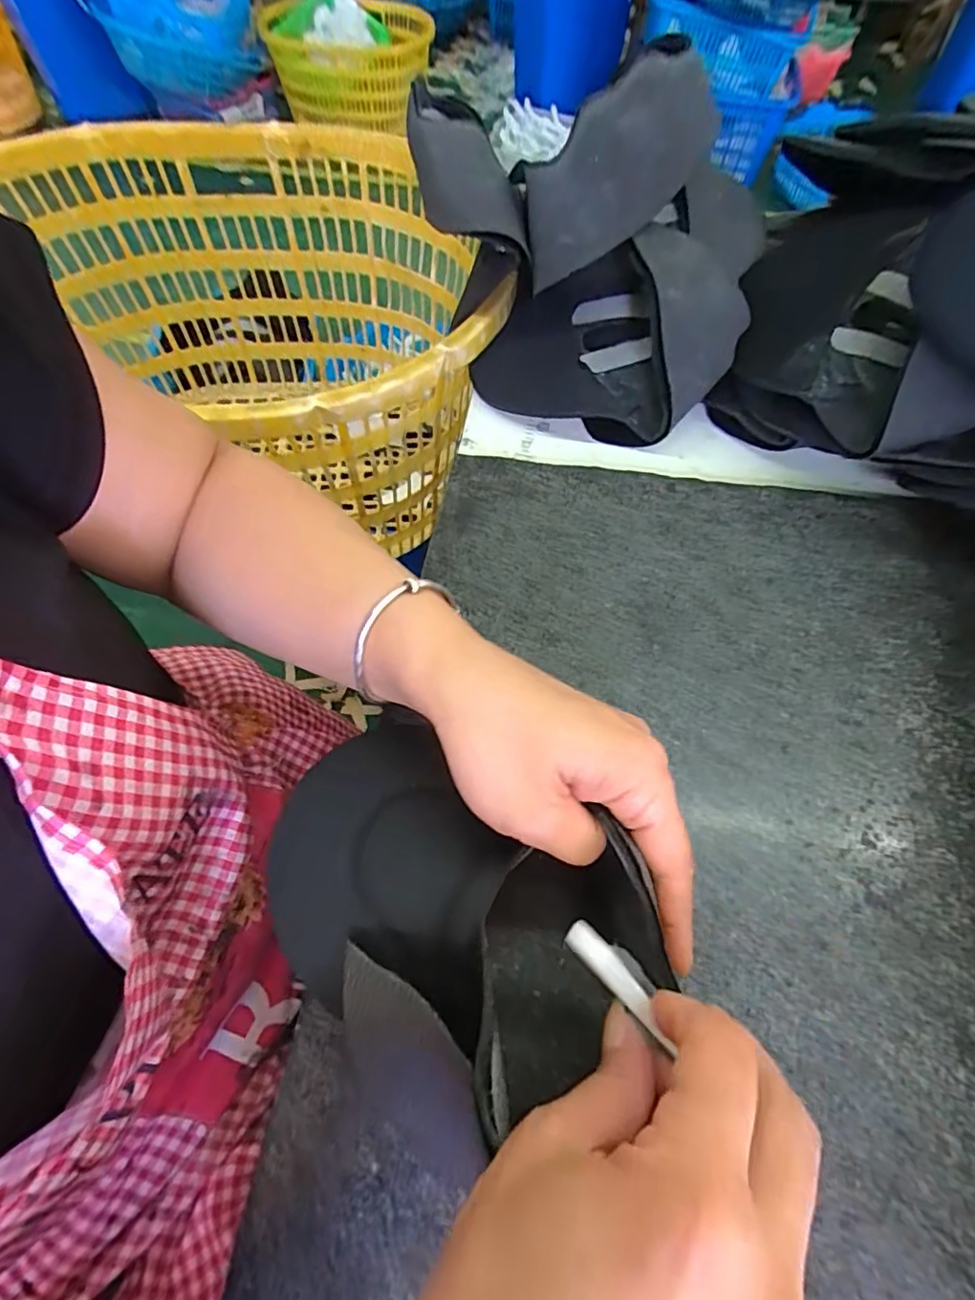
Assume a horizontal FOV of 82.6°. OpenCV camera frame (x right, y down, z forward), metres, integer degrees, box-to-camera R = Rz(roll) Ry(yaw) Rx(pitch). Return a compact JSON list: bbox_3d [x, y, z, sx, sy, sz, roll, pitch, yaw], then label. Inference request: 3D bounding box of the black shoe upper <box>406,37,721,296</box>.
[{"bbox_3d":[0.054,-0.390,0.428,0.180,0.104,0.154,-38,70,-18],"label":"black shoe upper"}]

